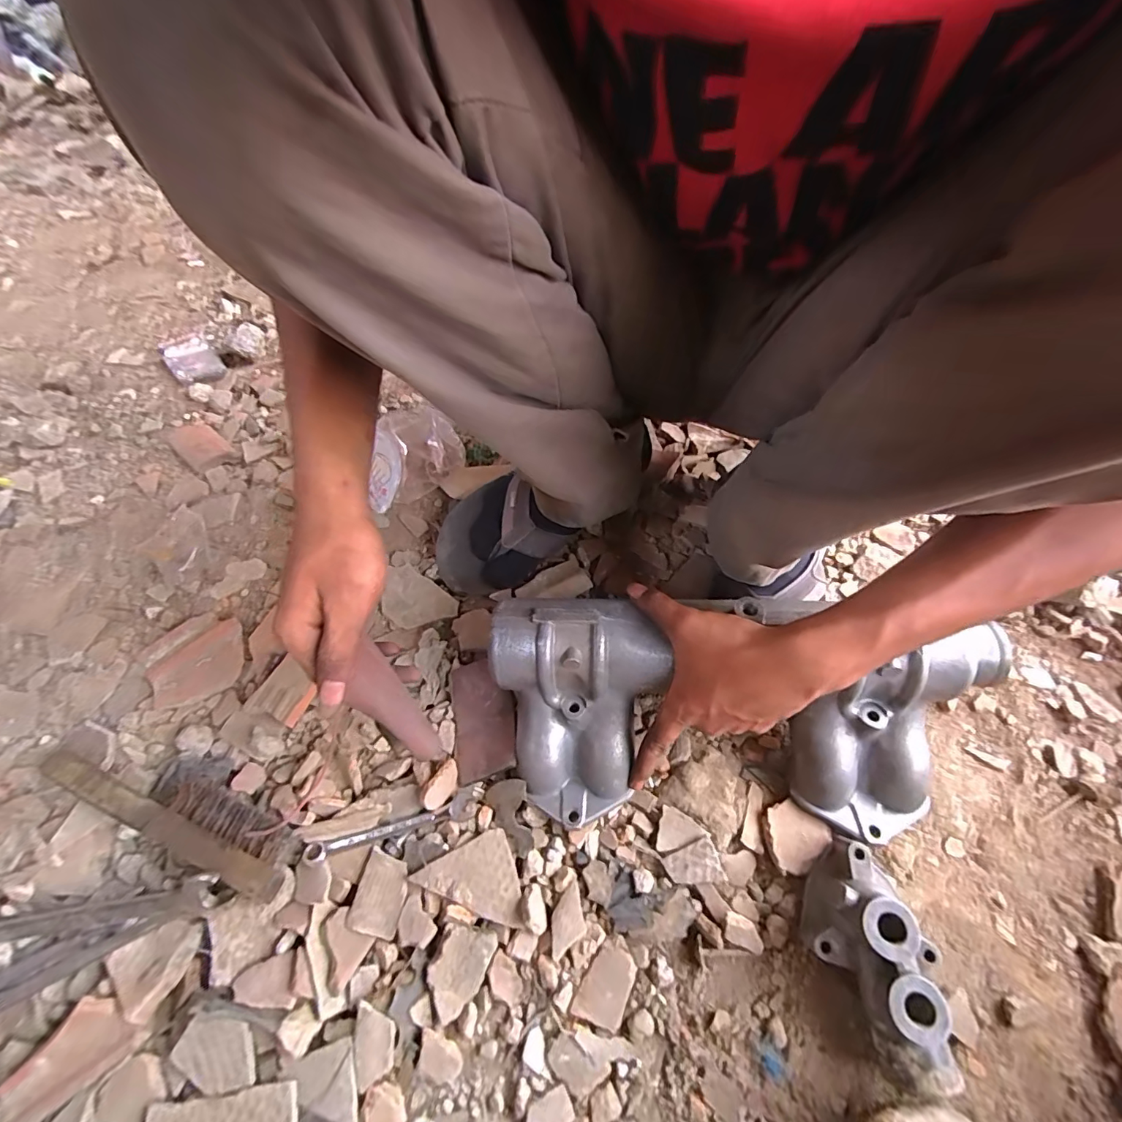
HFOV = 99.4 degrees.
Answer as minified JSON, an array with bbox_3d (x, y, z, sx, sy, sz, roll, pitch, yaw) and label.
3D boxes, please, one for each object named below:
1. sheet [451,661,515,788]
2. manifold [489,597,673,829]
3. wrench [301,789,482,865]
[{"bbox_3d":[-0.067,0.135,0.414,0.056,0.008,0.097,-11,58,-4],"label":"sheet"},{"bbox_3d":[0.013,0.112,0.369,0.127,0.095,0.144,1,58,4],"label":"manifold"},{"bbox_3d":[-0.128,0.208,0.368,0.131,0.013,0.022,-18,59,-8],"label":"wrench"}]

